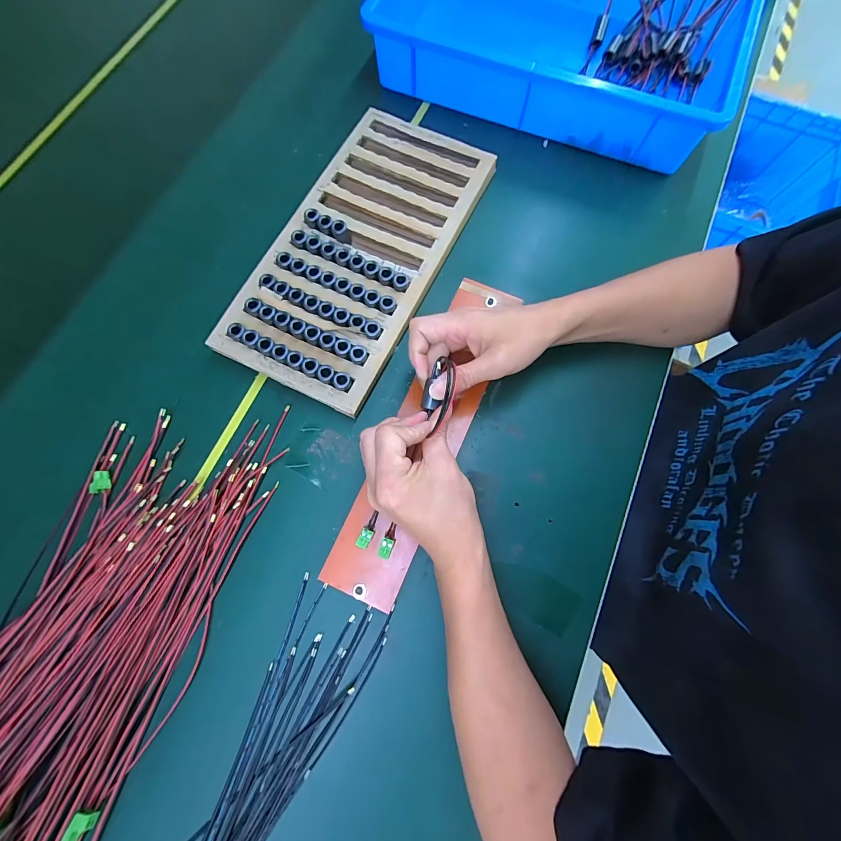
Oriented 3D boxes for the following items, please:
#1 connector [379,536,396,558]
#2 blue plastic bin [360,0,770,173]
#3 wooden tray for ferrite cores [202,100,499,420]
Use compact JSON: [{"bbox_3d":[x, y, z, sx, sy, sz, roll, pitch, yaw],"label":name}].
[{"bbox_3d":[-0.030,0.114,0.325,0.011,0.016,0.018,24,76,5],"label":"connector"},{"bbox_3d":[0.179,-0.491,0.462,0.430,0.092,0.271,21,76,4],"label":"blue plastic bin"},{"bbox_3d":[-0.065,-0.193,0.409,0.173,0.032,0.349,26,76,5],"label":"wooden tray for ferrite cores"}]

